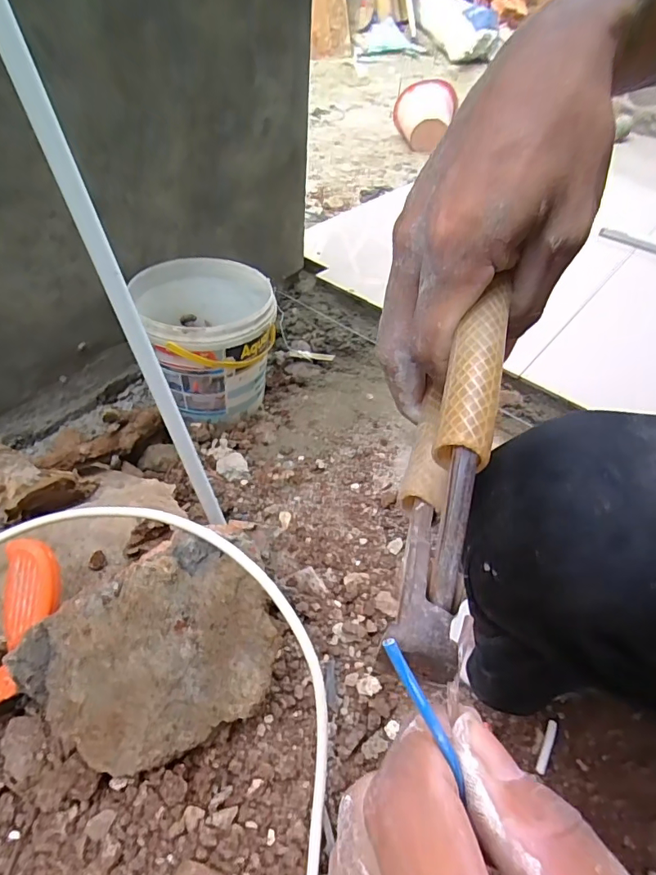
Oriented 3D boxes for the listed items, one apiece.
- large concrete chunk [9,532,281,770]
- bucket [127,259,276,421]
[{"bbox_3d":[-0.136,0.176,0.399,0.178,0.027,0.153,-37,88,-18],"label":"large concrete chunk"},{"bbox_3d":[-0.175,-0.150,0.748,0.181,0.174,0.212,-15,51,-19],"label":"bucket"}]

